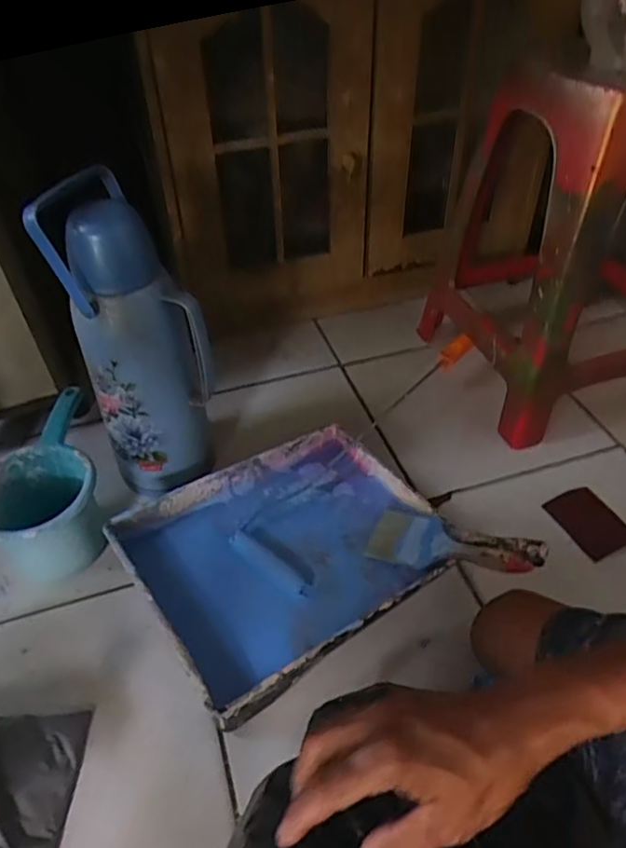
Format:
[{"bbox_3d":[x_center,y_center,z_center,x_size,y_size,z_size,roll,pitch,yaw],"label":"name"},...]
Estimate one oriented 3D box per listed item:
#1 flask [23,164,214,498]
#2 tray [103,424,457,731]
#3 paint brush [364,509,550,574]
[{"bbox_3d":[-0.209,-0.085,0.734,0.146,0.378,0.122,-24,47,-22],"label":"flask"},{"bbox_3d":[-0.028,0.151,0.734,0.350,0.077,0.275,-29,52,-25],"label":"tray"},{"bbox_3d":[0.162,0.140,0.716,0.206,0.024,0.068,3,43,28],"label":"paint brush"}]

